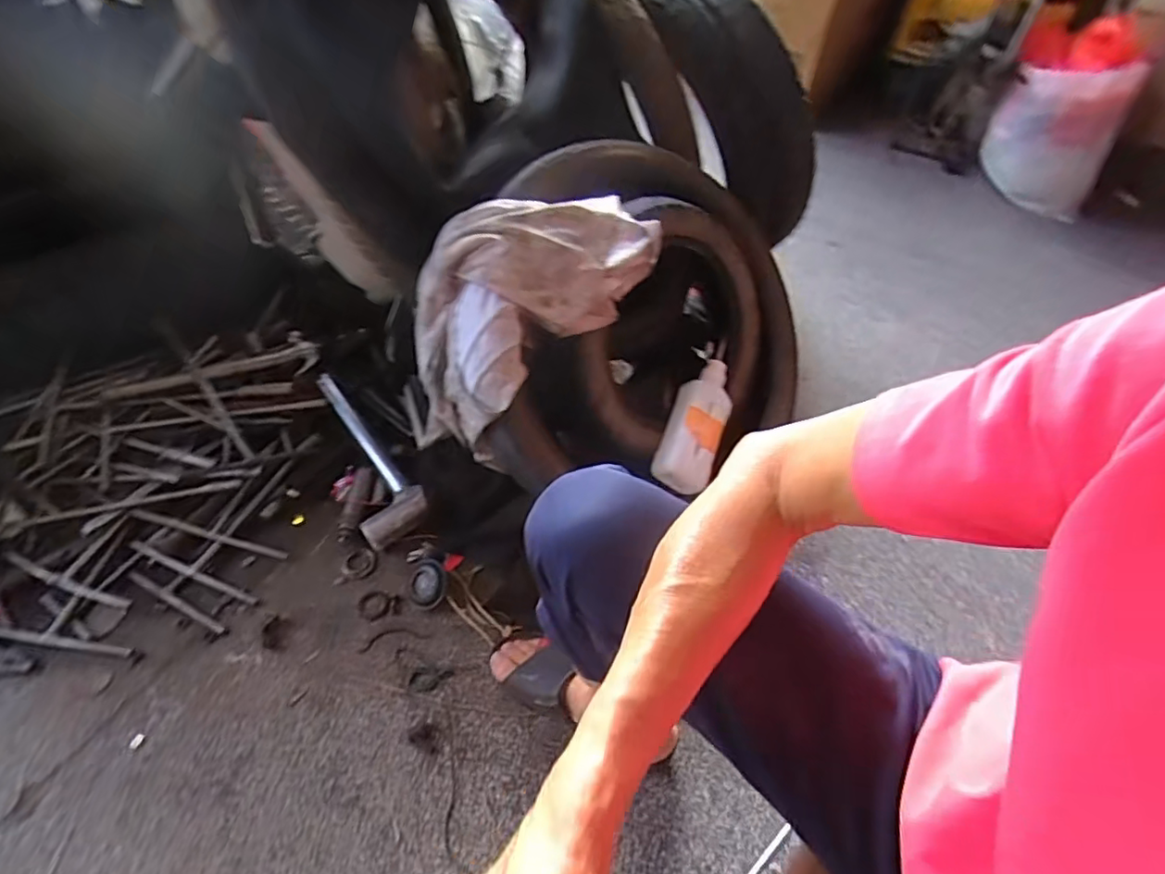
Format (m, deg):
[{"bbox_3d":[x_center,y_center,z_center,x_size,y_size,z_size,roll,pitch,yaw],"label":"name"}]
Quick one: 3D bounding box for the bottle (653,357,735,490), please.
[{"bbox_3d":[0.165,-0.022,0.873,0.080,0.063,0.217,26,62,-4],"label":"bottle"}]

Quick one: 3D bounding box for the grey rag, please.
[{"bbox_3d":[-0.058,-0.160,0.773,0.323,0.242,0.171,-34,60,-30],"label":"grey rag"}]

